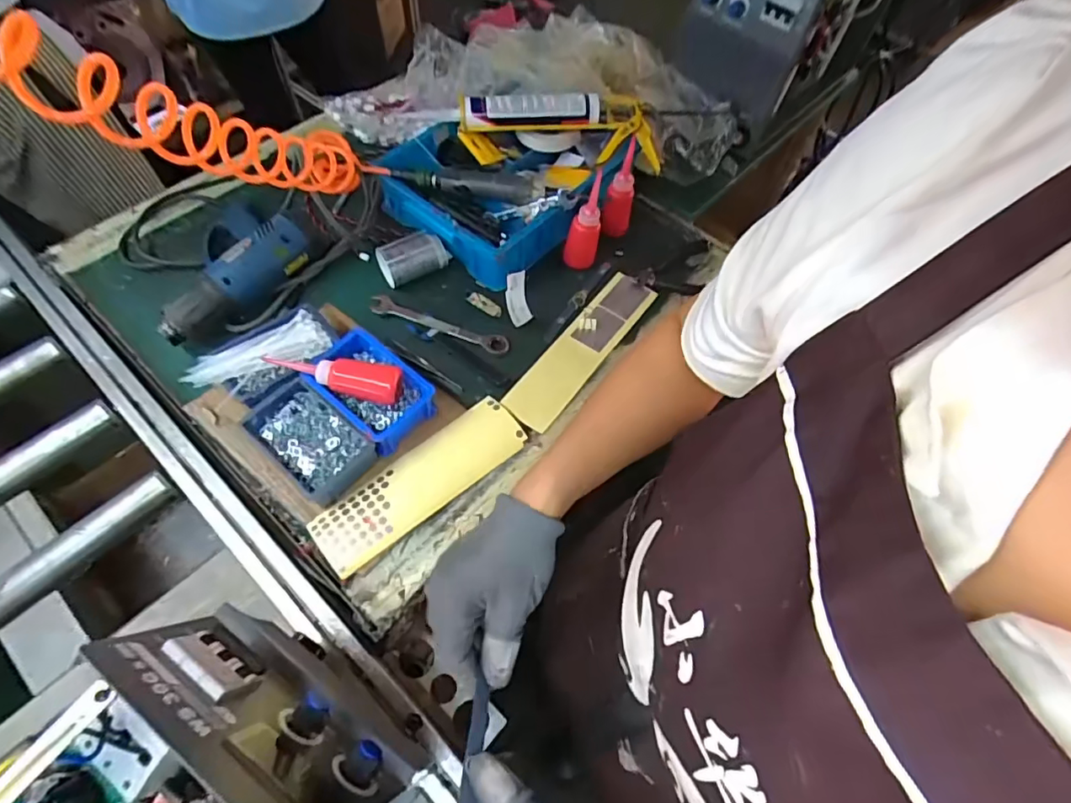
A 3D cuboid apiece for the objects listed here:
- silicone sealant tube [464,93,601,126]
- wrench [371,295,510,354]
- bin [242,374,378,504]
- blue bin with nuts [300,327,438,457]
[{"bbox_3d":[-0.004,-0.462,0.843,0.217,0.049,0.046,-3,60,-6],"label":"silicone sealant tube"},{"bbox_3d":[-0.136,-0.108,0.757,0.201,0.014,0.028,19,67,5],"label":"wrench"},{"bbox_3d":[-0.269,0.047,0.634,0.149,0.041,0.094,39,65,18],"label":"bin"},{"bbox_3d":[-0.205,-0.014,0.671,0.152,0.054,0.100,37,65,17],"label":"blue bin with nuts"}]

